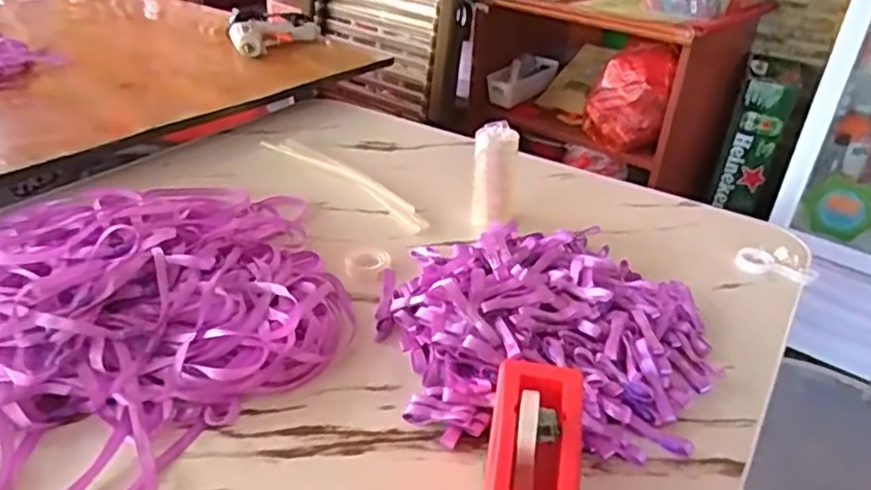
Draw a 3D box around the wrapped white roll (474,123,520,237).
[{"bbox_3d":[0.066,-0.076,0.726,0.052,0.112,0.042,13,33,14],"label":"wrapped white roll"}]

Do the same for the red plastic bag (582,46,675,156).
[{"bbox_3d":[0.485,-0.365,1.627,0.185,0.275,0.108,13,33,14],"label":"red plastic bag"}]

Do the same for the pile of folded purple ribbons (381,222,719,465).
[{"bbox_3d":[0.097,0.063,0.568,0.296,0.049,0.274,5,32,1],"label":"pile of folded purple ribbons"}]

